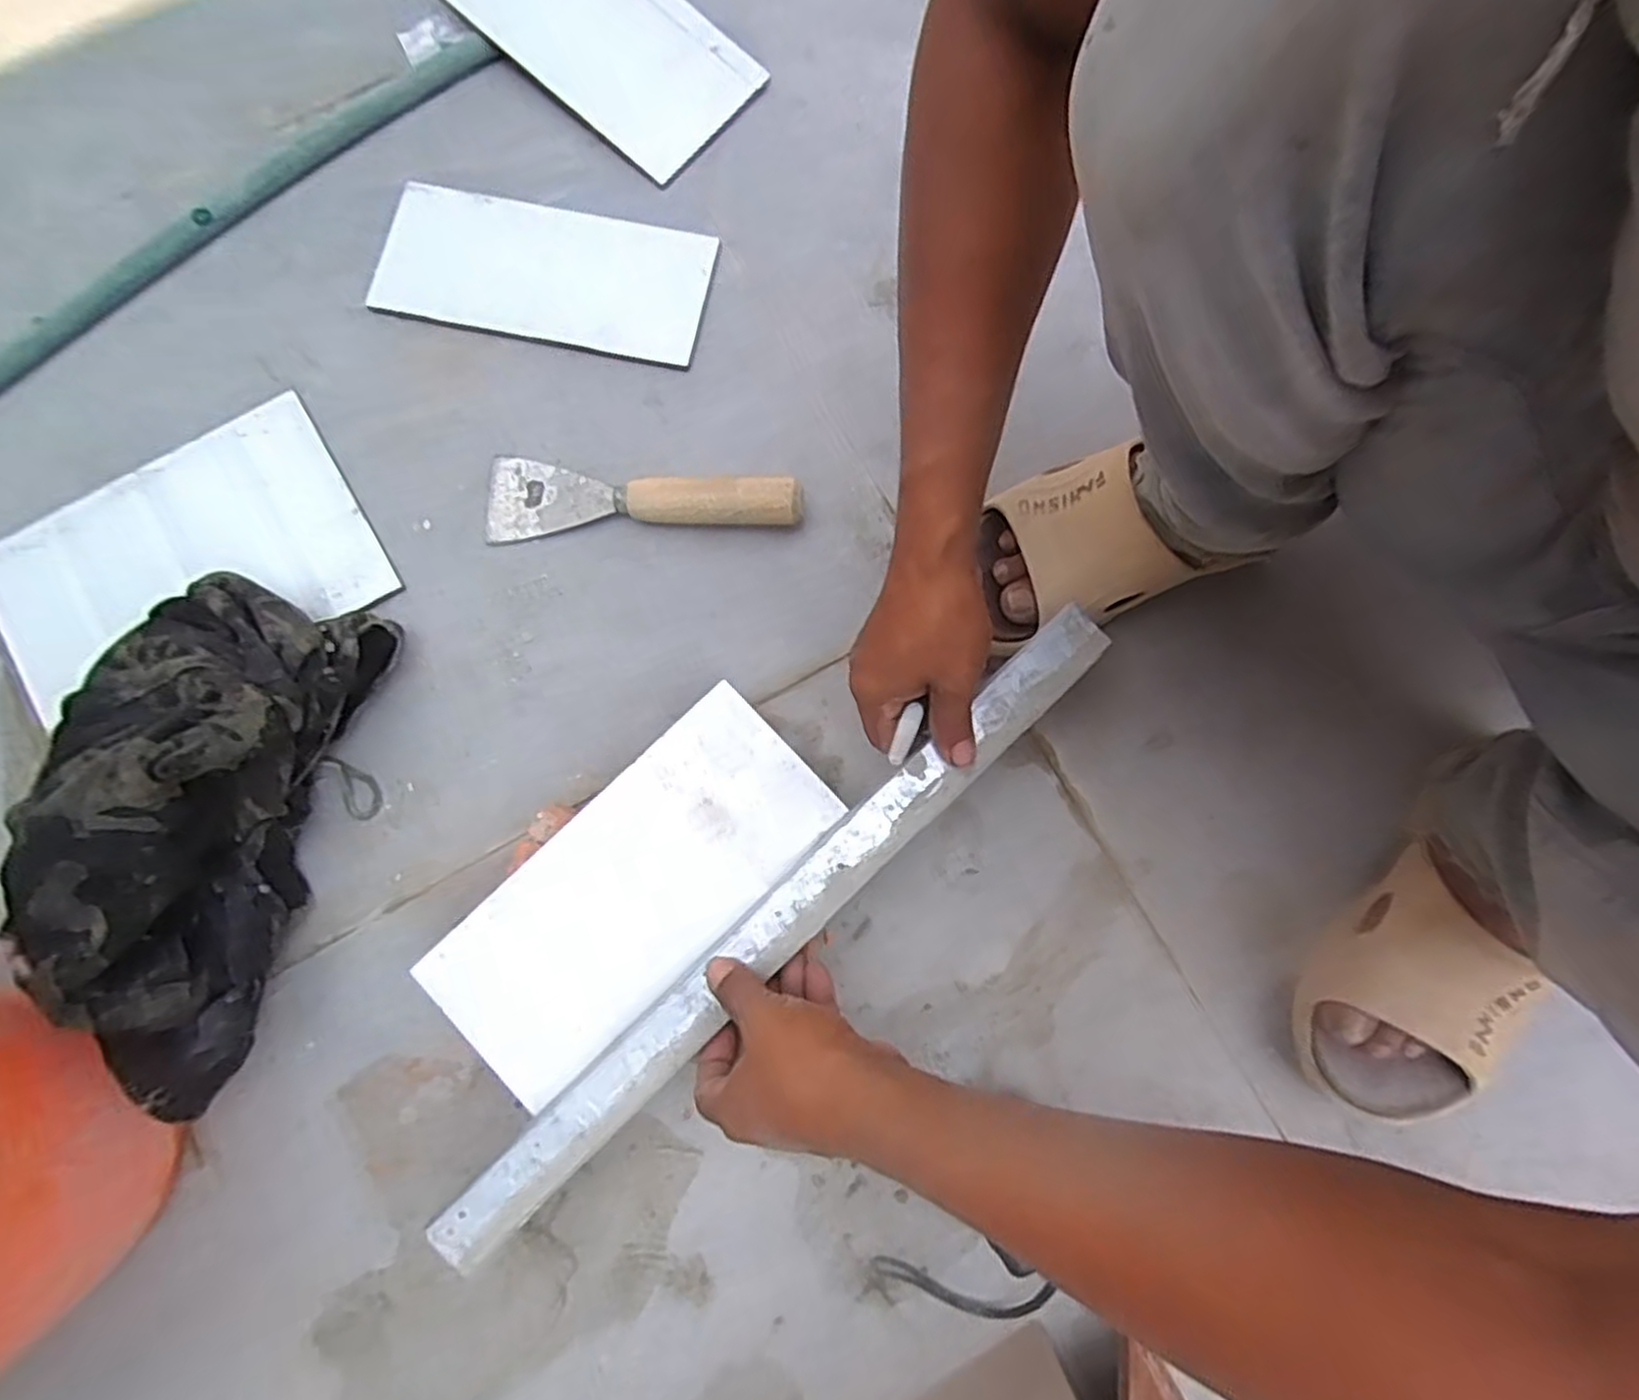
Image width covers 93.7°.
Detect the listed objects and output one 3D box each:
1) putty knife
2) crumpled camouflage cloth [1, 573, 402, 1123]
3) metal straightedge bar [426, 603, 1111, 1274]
[{"bbox_3d":[-0.128,-0.149,0.545,0.225,0.037,0.057,-1,80,-1],"label":"putty knife"},{"bbox_3d":[-0.381,0.073,0.450,0.144,0.127,0.302,10,80,1],"label":"crumpled camouflage cloth"},{"bbox_3d":[-0.018,0.124,0.439,0.490,0.013,0.037,-43,83,-6],"label":"metal straightedge bar"}]

